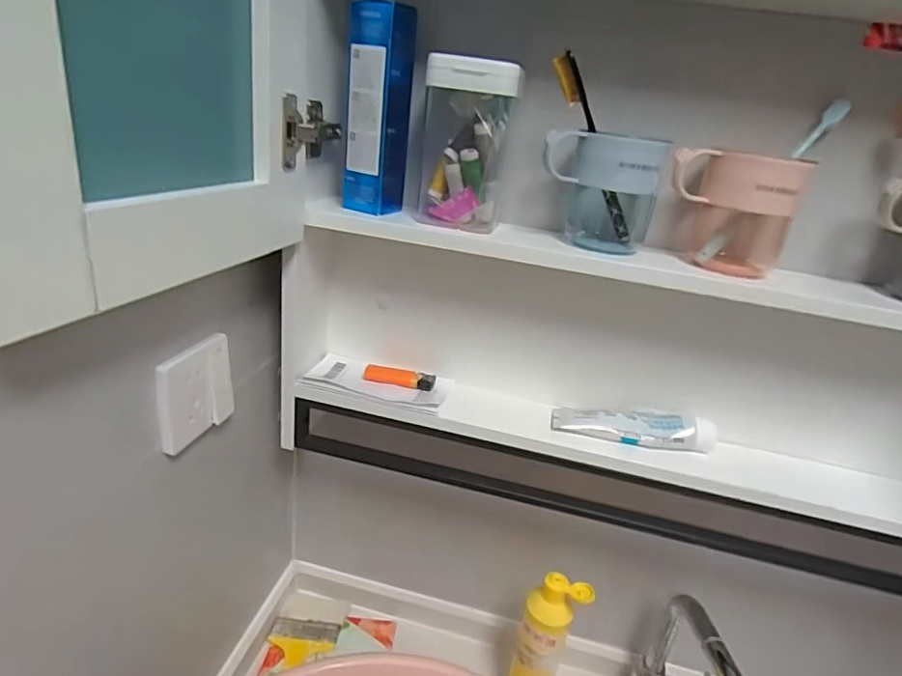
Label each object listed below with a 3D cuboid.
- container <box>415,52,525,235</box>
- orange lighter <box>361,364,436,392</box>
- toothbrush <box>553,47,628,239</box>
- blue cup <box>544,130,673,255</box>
[{"bbox_3d":[0.015,-0.185,0.526,0.084,0.145,0.089,8,23,1],"label":"container"},{"bbox_3d":[-0.060,0.044,0.626,0.082,0.013,0.031,9,23,2],"label":"orange lighter"},{"bbox_3d":[0.132,-0.164,0.491,0.017,0.185,0.010,-35,34,-5],"label":"toothbrush"},{"bbox_3d":[0.137,-0.135,0.504,0.103,0.104,0.072,14,24,14],"label":"blue cup"}]

